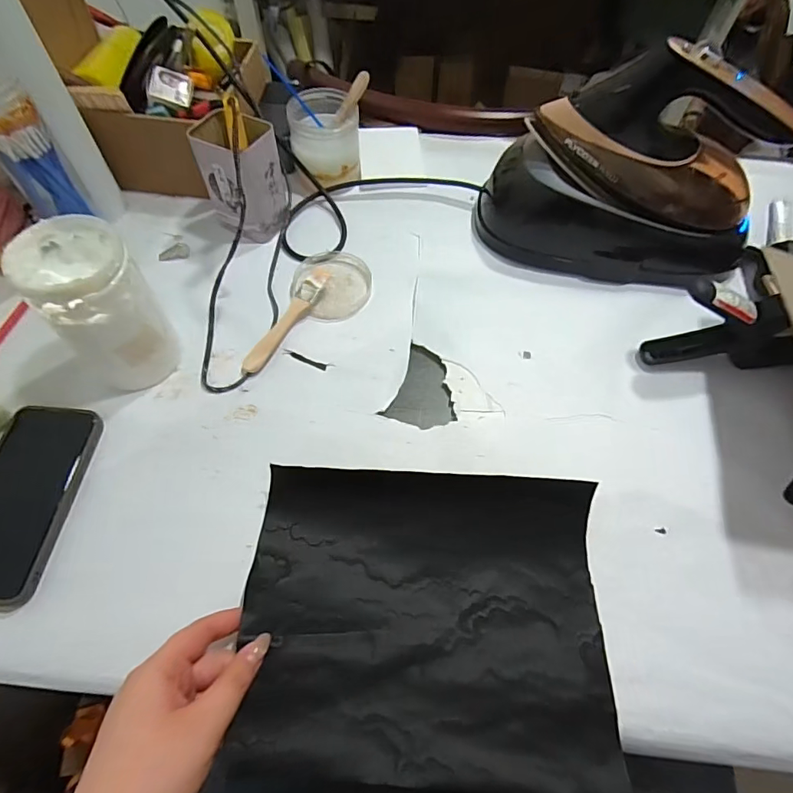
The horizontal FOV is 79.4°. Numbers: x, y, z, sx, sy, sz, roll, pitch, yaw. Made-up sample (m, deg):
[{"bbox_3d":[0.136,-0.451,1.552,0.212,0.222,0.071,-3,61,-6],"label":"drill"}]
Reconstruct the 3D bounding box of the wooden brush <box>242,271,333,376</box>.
[{"bbox_3d":[-0.112,-0.079,0.490,0.024,0.019,0.136,26,63,12],"label":"wooden brush"}]

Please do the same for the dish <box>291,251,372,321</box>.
[{"bbox_3d":[-0.071,-0.128,0.529,0.082,0.017,0.091,16,61,7],"label":"dish"}]

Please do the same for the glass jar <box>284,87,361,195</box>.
[{"bbox_3d":[-0.086,-0.315,0.590,0.081,0.083,0.084,1,61,-2],"label":"glass jar"}]

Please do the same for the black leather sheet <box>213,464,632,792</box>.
[{"bbox_3d":[0.024,0.162,0.362,0.266,0.027,0.211,3,61,0],"label":"black leather sheet"}]

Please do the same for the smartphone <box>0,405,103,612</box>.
[{"bbox_3d":[-0.314,0.086,0.399,0.081,0.016,0.166,5,61,1],"label":"smartphone"}]

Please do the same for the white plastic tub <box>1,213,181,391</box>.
[{"bbox_3d":[-0.255,-0.079,0.418,0.074,0.139,0.084,-35,67,-19],"label":"white plastic tub"}]

